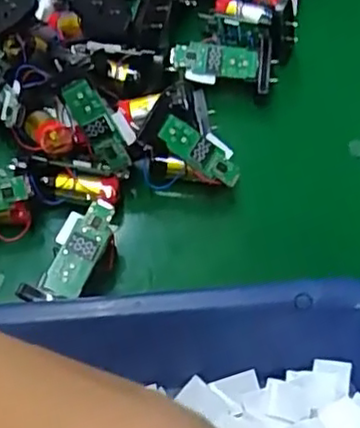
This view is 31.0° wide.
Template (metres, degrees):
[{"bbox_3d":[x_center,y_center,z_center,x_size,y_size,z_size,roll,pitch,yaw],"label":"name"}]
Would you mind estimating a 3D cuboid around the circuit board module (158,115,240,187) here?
[{"bbox_3d":[0.010,-0.029,0.299,0.043,0.006,0.017,34,65,-12],"label":"circuit board module"}]

